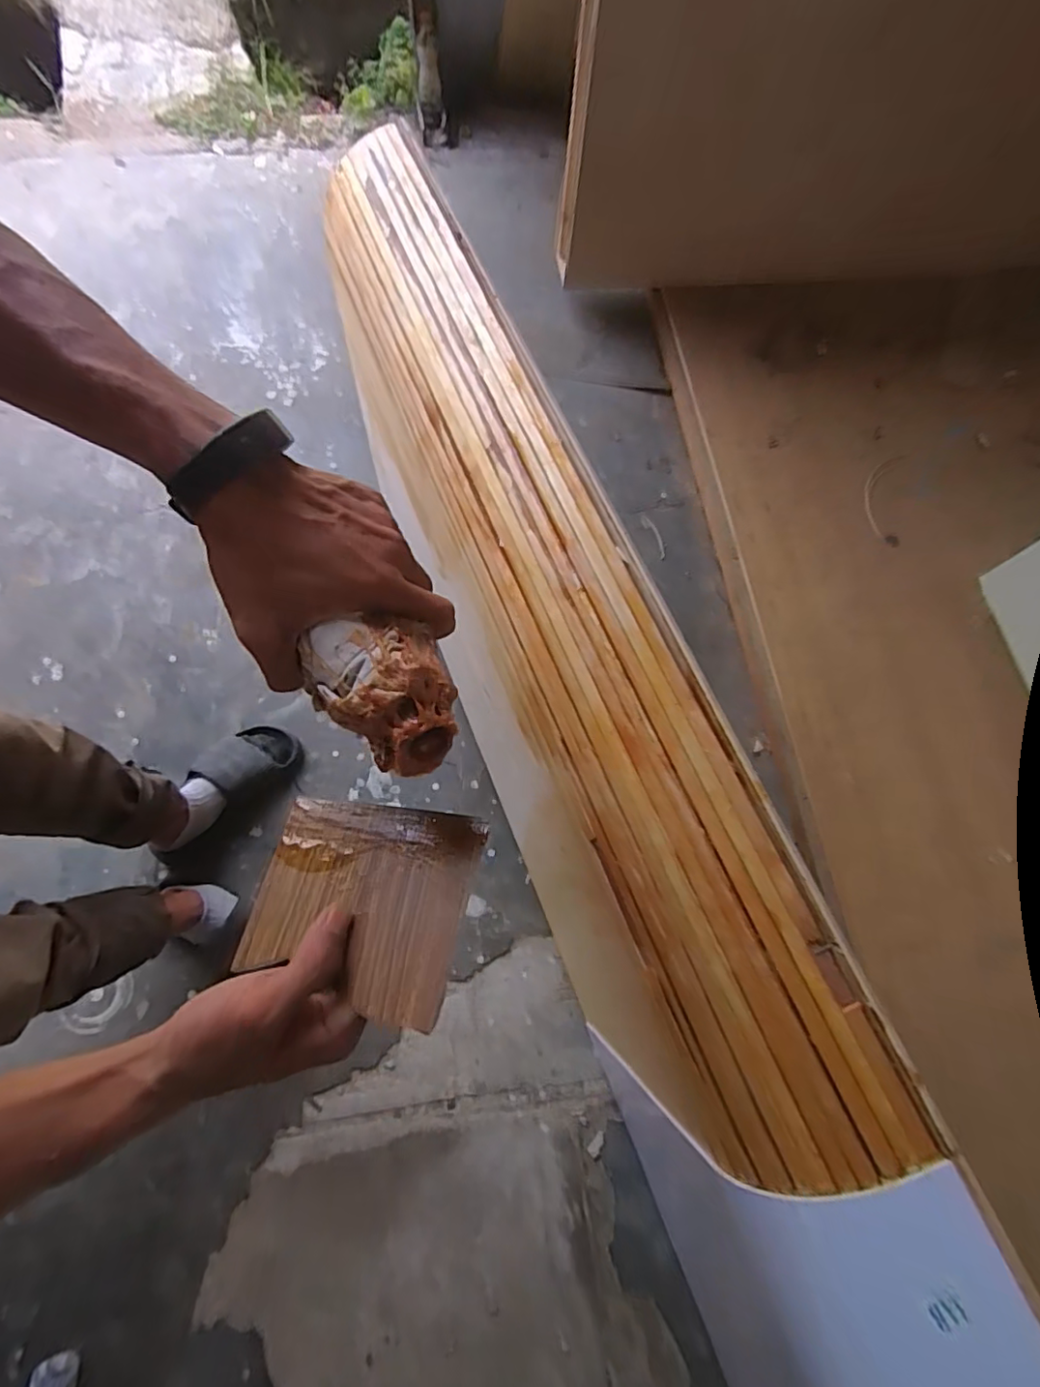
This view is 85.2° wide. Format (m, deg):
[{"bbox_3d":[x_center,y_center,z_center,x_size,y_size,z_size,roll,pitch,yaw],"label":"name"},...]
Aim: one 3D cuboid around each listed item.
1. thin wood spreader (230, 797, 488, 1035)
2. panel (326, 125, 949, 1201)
[{"bbox_3d":[-0.094,0.119,0.333,0.131,0.006,0.110,5,60,17],"label":"thin wood spreader"},{"bbox_3d":[0.003,-0.128,0.550,0.172,0.152,1.027,-19,73,-9],"label":"panel"}]

